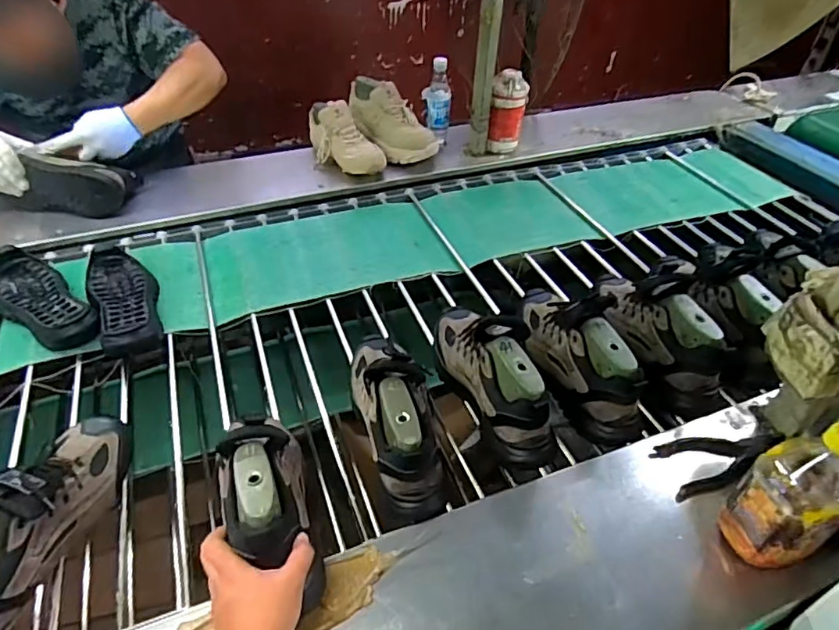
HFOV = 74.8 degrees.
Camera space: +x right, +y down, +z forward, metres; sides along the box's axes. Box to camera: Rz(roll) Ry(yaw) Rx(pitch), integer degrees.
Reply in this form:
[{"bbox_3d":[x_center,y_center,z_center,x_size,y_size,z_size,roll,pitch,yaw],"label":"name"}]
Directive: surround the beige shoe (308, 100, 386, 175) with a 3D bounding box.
[{"bbox_3d":[-0.187,-0.429,1.338,0.103,0.120,0.237,-25,49,-25],"label":"beige shoe"}]

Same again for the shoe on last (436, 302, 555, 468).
[{"bbox_3d":[0.105,0.077,0.814,0.092,0.139,0.296,-15,46,-16],"label":"shoe on last"}]

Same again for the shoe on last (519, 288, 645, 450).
[{"bbox_3d":[0.238,0.042,0.857,0.096,0.138,0.301,-11,45,-13],"label":"shoe on last"}]

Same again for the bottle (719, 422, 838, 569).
[{"bbox_3d":[0.408,0.182,0.579,0.107,0.180,0.089,-25,49,-25],"label":"bottle"}]

